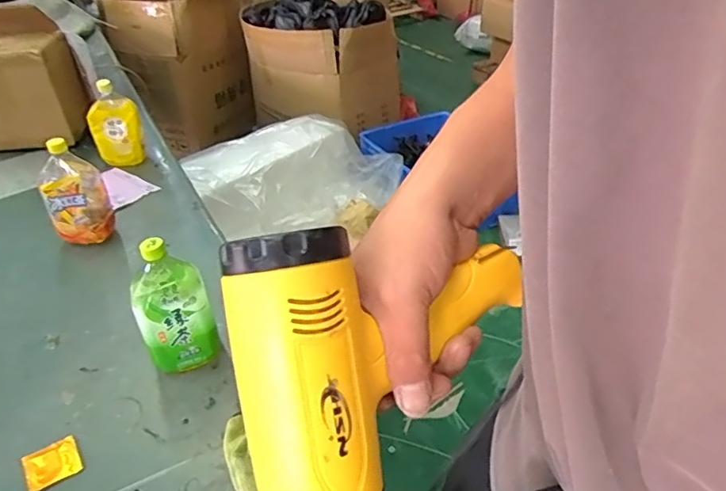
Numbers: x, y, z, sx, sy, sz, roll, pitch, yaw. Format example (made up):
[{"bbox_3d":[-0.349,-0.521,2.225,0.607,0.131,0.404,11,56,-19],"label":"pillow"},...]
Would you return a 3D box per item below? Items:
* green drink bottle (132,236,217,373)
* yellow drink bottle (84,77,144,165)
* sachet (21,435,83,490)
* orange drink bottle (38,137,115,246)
[{"bbox_3d":[-0.268,0.082,0.782,0.092,0.207,0.080,-16,38,-18],"label":"green drink bottle"},{"bbox_3d":[-0.591,-0.285,1.330,0.115,0.189,0.075,-17,39,-20],"label":"yellow drink bottle"},{"bbox_3d":[-0.392,0.274,0.701,0.061,0.008,0.060,-26,42,-29],"label":"sachet"},{"bbox_3d":[-0.557,-0.098,1.075,0.109,0.206,0.071,-15,36,-15],"label":"orange drink bottle"}]

